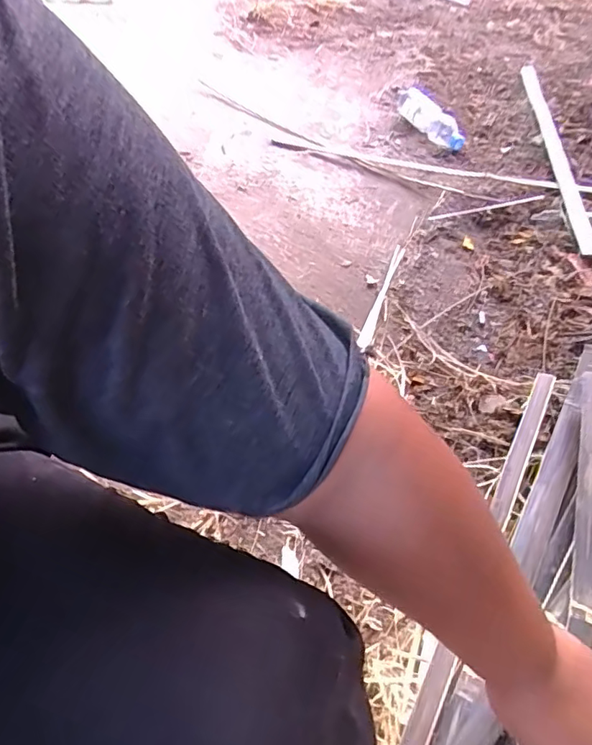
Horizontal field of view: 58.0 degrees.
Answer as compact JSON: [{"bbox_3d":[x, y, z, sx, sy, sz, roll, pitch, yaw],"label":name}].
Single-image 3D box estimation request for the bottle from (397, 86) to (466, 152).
[{"bbox_3d":[0.332,-0.646,1.352,0.062,0.058,0.277,-21,53,-16],"label":"bottle"}]

